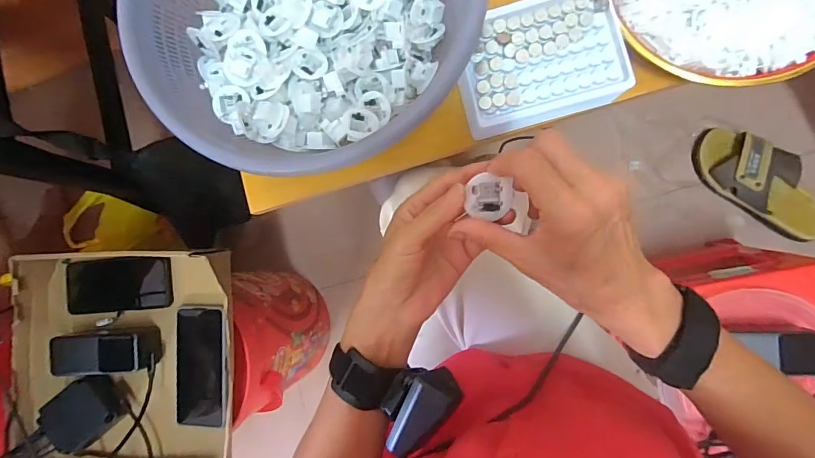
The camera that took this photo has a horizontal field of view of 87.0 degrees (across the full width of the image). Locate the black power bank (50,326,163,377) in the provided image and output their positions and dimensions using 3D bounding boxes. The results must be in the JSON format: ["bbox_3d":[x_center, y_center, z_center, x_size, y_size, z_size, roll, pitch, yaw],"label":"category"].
[{"bbox_3d":[-0.416,0.169,0.593,0.132,0.040,0.056,-5,87,8],"label":"black power bank"}]

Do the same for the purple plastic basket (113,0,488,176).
[{"bbox_3d":[-0.079,-0.197,0.370,0.294,0.085,0.287,-8,87,8],"label":"purple plastic basket"}]

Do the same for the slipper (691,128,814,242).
[{"bbox_3d":[0.678,-0.087,0.807,0.279,0.061,0.120,39,94,8],"label":"slipper"}]

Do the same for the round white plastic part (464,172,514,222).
[{"bbox_3d":[0.056,-0.021,0.288,0.029,0.013,0.029,14,90,9],"label":"round white plastic part"}]

